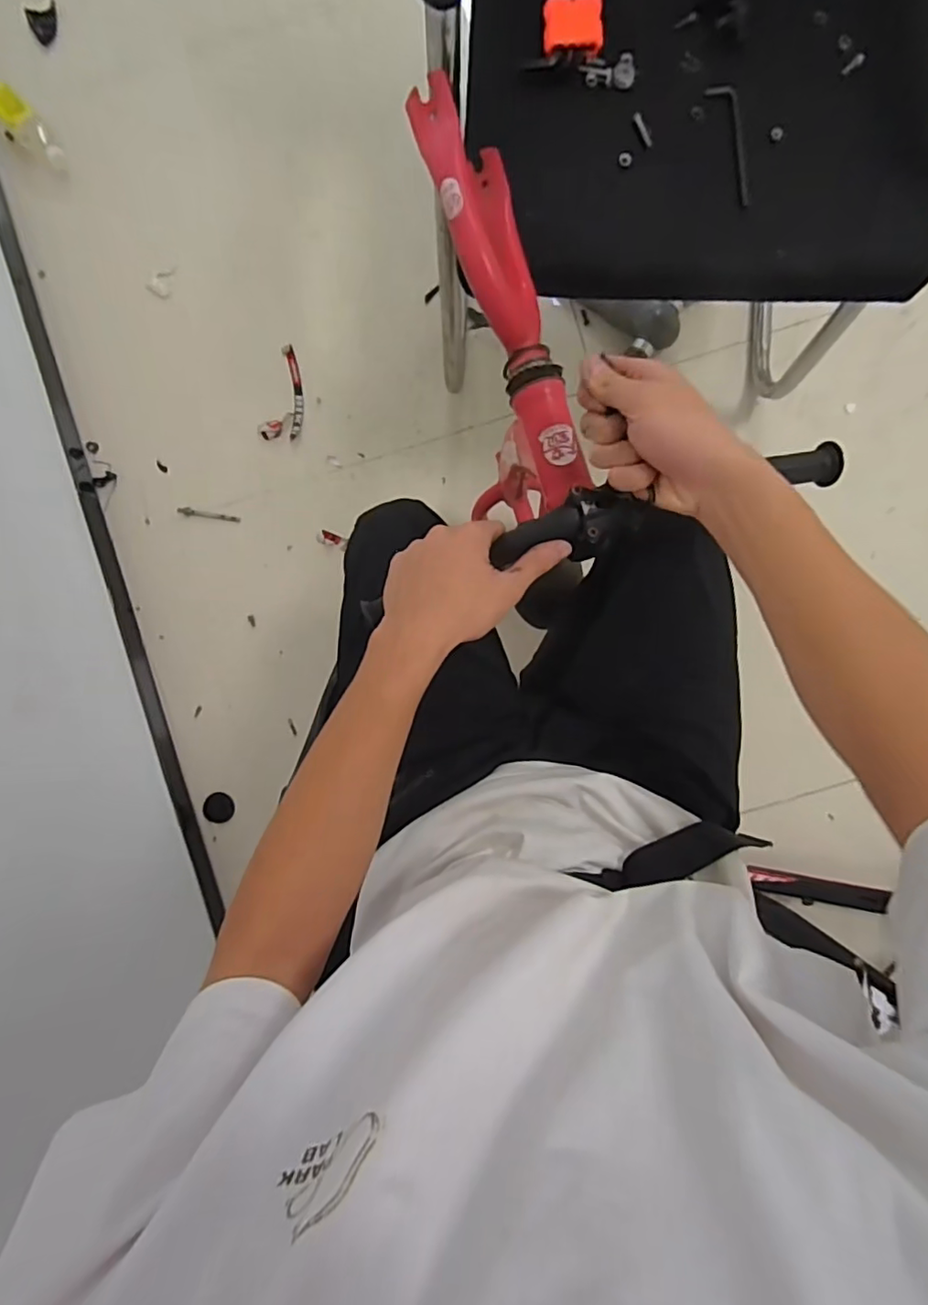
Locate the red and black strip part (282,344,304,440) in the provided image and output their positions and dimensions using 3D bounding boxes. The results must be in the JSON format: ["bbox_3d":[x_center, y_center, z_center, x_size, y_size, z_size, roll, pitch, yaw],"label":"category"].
[{"bbox_3d":[-0.305,-0.470,1.048,0.028,0.008,0.166,-5,93,3],"label":"red and black strip part"}]

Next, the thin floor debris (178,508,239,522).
[{"bbox_3d":[-0.460,-0.249,1.047,0.111,0.012,0.014,7,93,3],"label":"thin floor debris"}]

